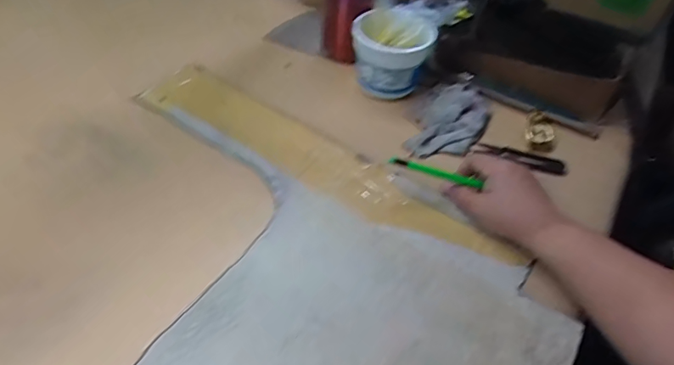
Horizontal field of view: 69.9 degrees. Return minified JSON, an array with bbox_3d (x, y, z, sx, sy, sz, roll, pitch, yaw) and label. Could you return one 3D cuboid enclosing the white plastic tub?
[{"bbox_3d":[0.066,-0.158,0.592,0.094,0.081,0.084,16,47,8],"label":"white plastic tub"}]

